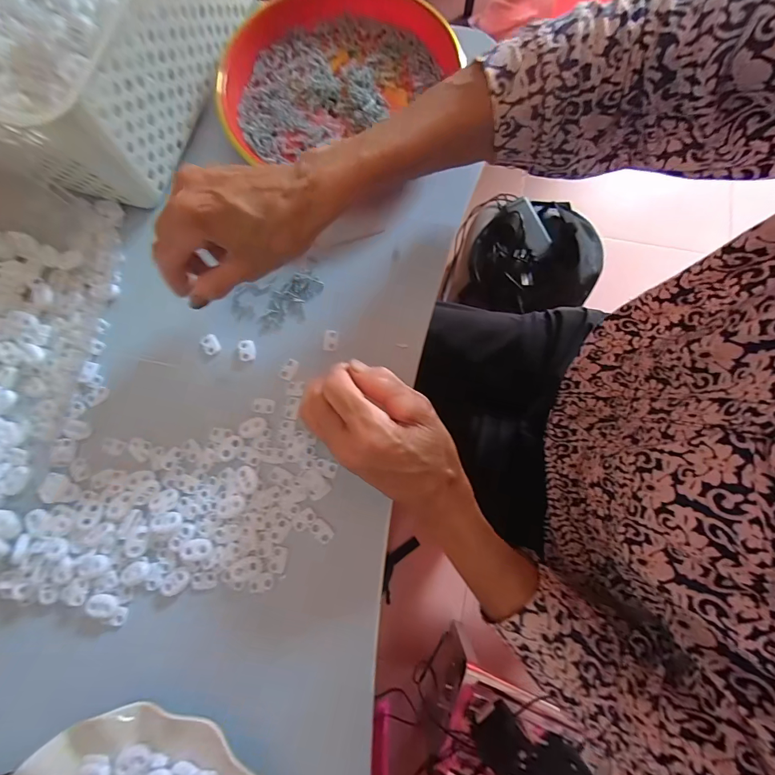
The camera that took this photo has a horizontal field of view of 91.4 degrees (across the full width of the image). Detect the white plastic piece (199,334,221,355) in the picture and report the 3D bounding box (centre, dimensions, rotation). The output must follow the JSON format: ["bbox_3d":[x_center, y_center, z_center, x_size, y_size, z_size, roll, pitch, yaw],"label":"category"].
[{"bbox_3d":[-0.152,-0.038,0.322,0.014,0.004,0.019,-35,80,-8],"label":"white plastic piece"}]

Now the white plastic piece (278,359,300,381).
[{"bbox_3d":[-0.082,-0.015,0.314,0.012,0.004,0.018,29,78,6],"label":"white plastic piece"}]

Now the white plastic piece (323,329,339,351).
[{"bbox_3d":[-0.048,-0.040,0.320,0.011,0.004,0.019,7,77,1],"label":"white plastic piece"}]

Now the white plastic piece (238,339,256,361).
[{"bbox_3d":[-0.119,-0.032,0.320,0.014,0.004,0.019,-10,77,-3],"label":"white plastic piece"}]

